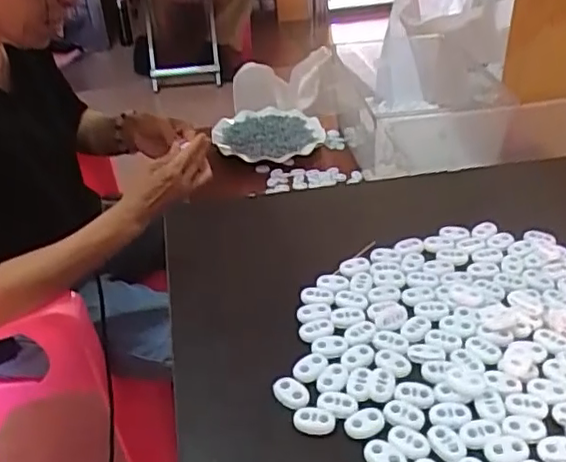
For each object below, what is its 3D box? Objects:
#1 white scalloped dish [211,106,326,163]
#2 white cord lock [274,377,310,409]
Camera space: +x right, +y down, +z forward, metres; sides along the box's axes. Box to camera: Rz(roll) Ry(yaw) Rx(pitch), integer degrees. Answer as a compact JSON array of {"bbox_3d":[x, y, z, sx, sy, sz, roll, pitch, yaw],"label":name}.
[{"bbox_3d":[-0.027,-0.164,1.076,0.178,0.032,0.197,-6,36,-4],"label":"white scalloped dish"},{"bbox_3d":[0.006,0.093,0.362,0.016,0.006,0.024,-26,42,-28],"label":"white cord lock"}]

